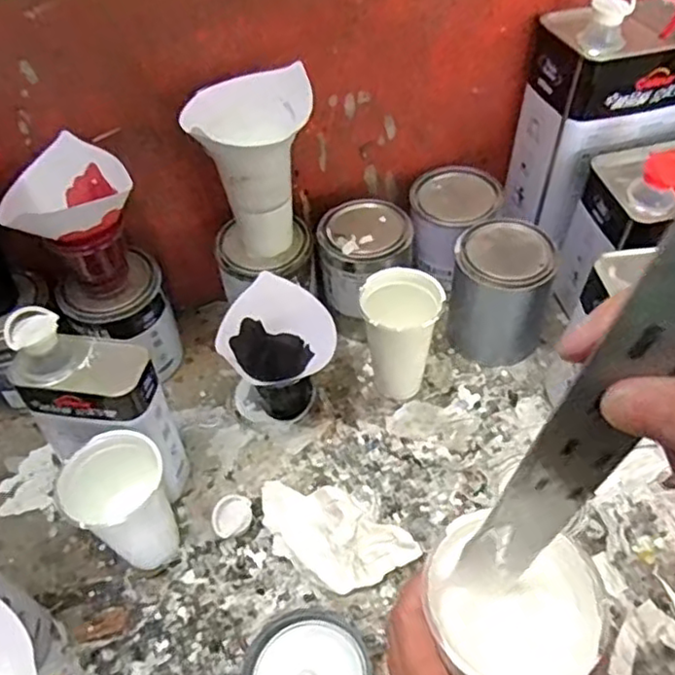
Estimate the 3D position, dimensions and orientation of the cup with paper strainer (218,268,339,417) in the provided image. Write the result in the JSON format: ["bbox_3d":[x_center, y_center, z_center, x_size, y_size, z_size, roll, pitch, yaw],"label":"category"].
[{"bbox_3d":[-0.064,0.021,0.711,0.112,0.134,0.099,-33,57,-23],"label":"cup with paper strainer"}]

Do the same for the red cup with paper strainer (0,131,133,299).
[{"bbox_3d":[-0.257,-0.112,0.657,0.114,0.127,0.088,-22,53,-15],"label":"red cup with paper strainer"}]

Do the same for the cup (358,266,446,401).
[{"bbox_3d":[0.067,0.004,0.705,0.082,0.146,0.078,-1,51,1],"label":"cup"}]

